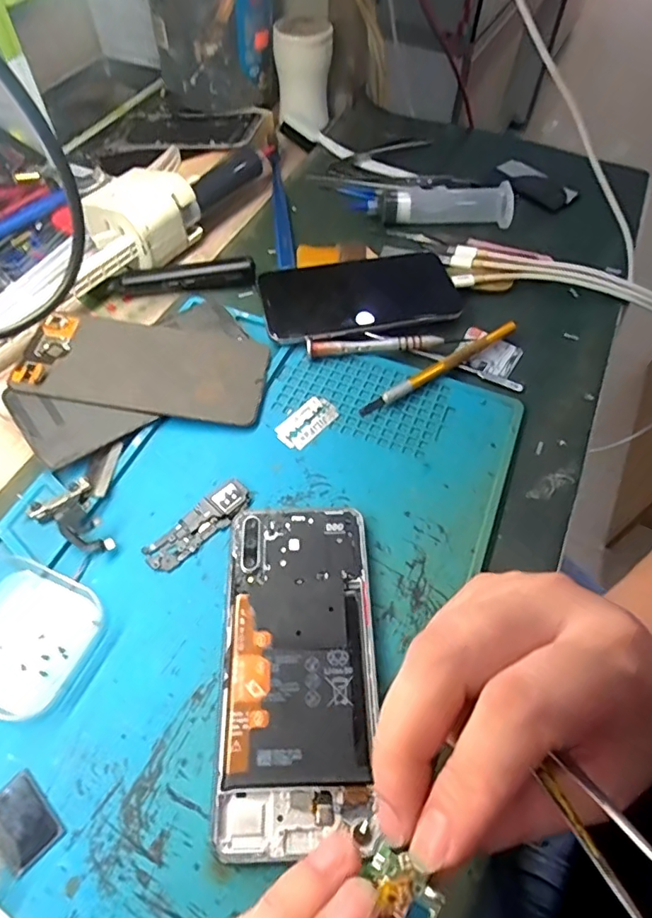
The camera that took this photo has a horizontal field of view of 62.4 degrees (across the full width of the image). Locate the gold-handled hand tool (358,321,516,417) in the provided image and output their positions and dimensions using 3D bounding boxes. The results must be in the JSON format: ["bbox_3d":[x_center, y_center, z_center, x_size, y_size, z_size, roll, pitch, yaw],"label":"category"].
[{"bbox_3d":[0.075,-0.061,0.356,0.129,0.013,0.010,-30,63,-20],"label":"gold-handled hand tool"}]

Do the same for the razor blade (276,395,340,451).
[{"bbox_3d":[-0.013,-0.025,0.336,0.024,0.004,0.041,36,62,20],"label":"razor blade"}]

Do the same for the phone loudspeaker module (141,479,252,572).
[{"bbox_3d":[-0.069,0.035,0.294,0.021,0.004,0.063,39,64,21],"label":"phone loudspeaker module"}]

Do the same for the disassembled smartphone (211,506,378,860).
[{"bbox_3d":[-0.012,0.093,0.256,0.069,0.008,0.149,-1,57,-2],"label":"disassembled smartphone"}]

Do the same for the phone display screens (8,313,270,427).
[{"bbox_3d":[-0.113,-0.061,0.343,0.148,0.005,0.069,10,59,0],"label":"phone display screens"}]

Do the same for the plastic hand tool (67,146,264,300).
[{"bbox_3d":[-0.129,-0.191,0.414,0.063,0.048,0.168,40,64,21],"label":"plastic hand tool"}]

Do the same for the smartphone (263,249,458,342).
[{"bbox_3d":[0.023,-0.124,0.397,0.140,0.014,0.081,-12,58,-10],"label":"smartphone"}]

